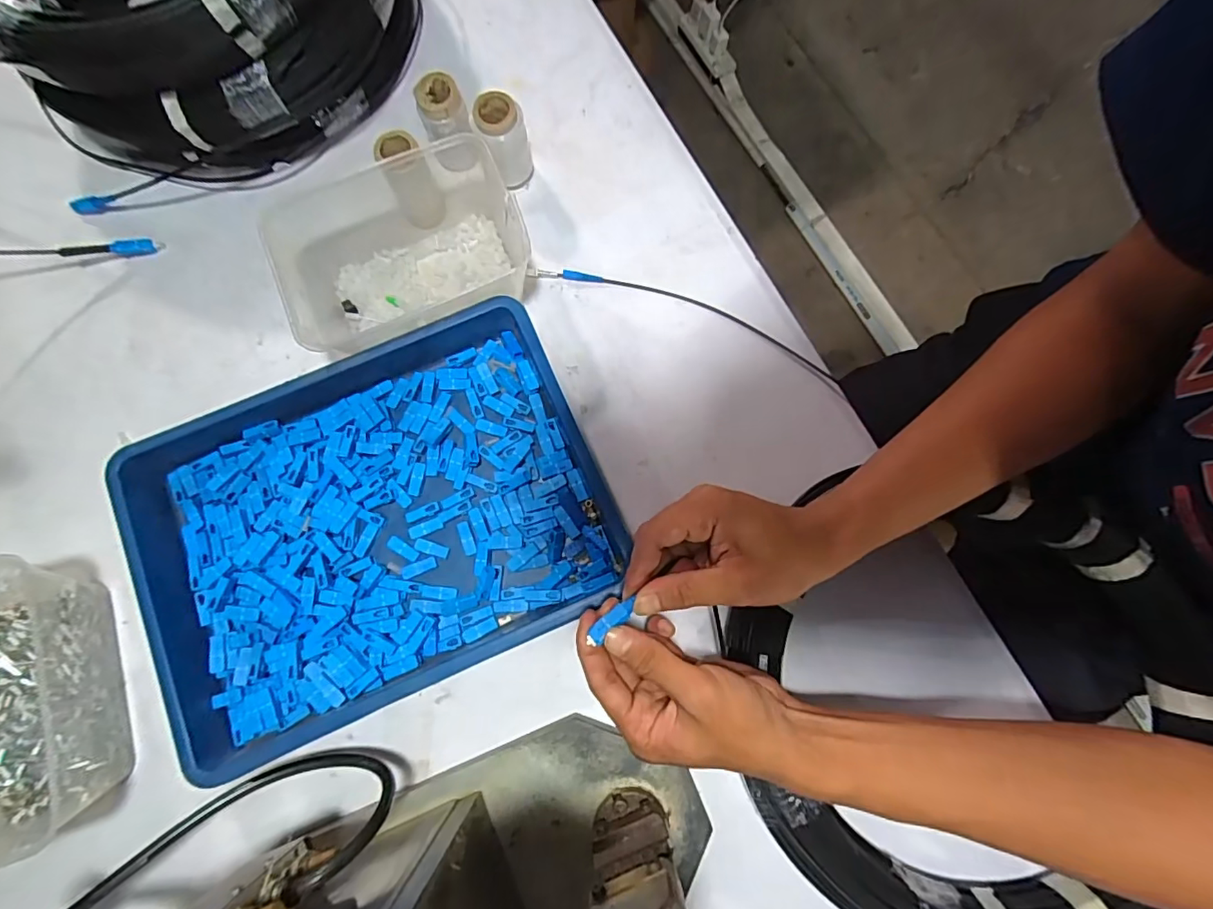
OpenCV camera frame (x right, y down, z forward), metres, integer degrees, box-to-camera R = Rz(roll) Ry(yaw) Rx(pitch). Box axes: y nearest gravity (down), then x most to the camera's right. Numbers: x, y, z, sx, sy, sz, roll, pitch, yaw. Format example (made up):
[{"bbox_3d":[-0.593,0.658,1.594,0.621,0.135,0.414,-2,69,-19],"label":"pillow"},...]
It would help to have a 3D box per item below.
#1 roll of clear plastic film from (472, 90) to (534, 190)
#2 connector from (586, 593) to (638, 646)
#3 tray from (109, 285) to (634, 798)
[{"bbox_3d":[-0.080,-0.249,0.418,0.036,0.064,0.032,-14,79,-2],"label":"roll of clear plastic film"},{"bbox_3d":[0.004,0.094,0.301,0.031,0.006,0.010,-37,81,-8],"label":"connector"},{"bbox_3d":[-0.167,0.047,0.378,0.319,0.036,0.233,-24,79,-4],"label":"tray"}]

